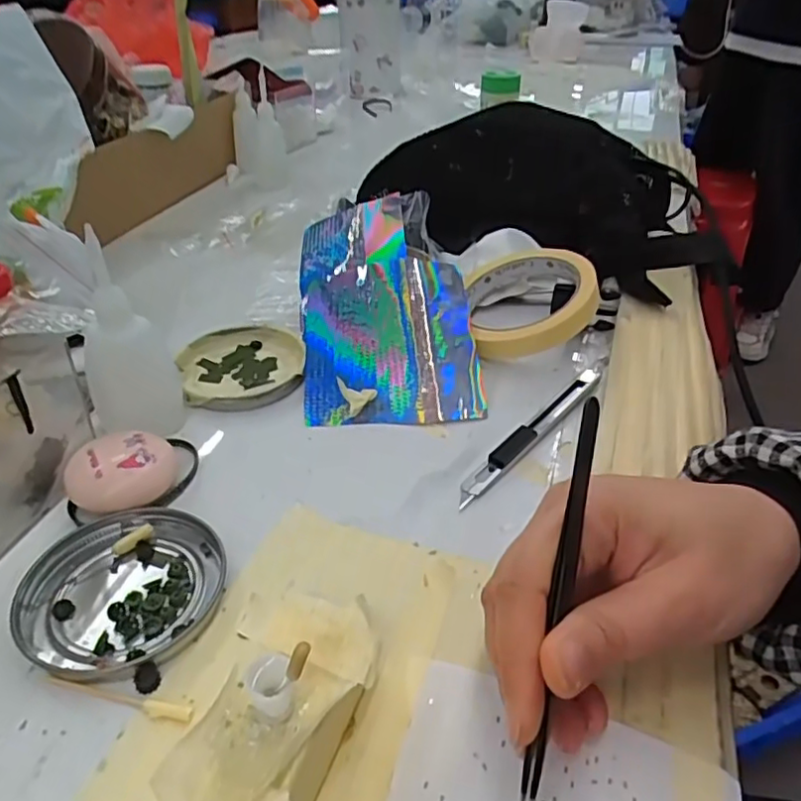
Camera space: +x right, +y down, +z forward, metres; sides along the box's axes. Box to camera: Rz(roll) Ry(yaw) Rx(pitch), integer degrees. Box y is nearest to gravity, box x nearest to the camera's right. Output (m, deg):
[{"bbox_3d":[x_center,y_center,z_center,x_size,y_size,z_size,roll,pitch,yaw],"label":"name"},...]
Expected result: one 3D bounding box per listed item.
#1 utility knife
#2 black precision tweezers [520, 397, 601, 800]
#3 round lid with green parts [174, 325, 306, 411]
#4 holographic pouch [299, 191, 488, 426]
[{"bbox_3d":[0.074,0.015,0.346,0.012,0.006,0.138,28,45,33],"label":"utility knife"},{"bbox_3d":[0.051,0.066,0.205,0.005,0.006,0.135,10,83,13],"label":"black precision tweezers"},{"bbox_3d":[-0.098,-0.021,0.392,0.074,0.009,0.080,0,37,0],"label":"round lid with green parts"},{"bbox_3d":[-0.010,-0.062,0.407,0.104,0.033,0.181,-6,57,0],"label":"holographic pouch"}]

